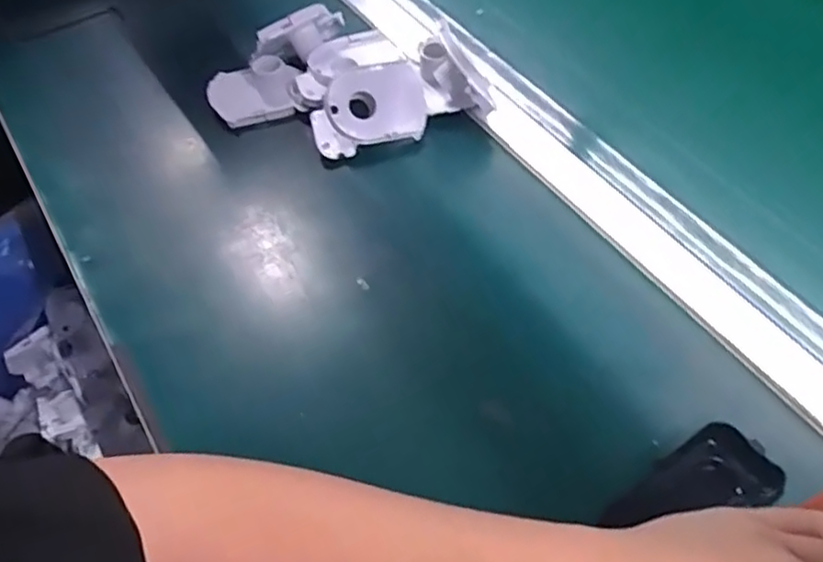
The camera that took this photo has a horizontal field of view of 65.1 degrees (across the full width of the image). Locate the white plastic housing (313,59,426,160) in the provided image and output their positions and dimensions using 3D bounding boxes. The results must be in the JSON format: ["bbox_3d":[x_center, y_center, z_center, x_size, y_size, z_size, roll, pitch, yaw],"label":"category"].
[{"bbox_3d":[-0.039,-0.148,0.559,0.099,0.025,0.066,-15,100,-12],"label":"white plastic housing"}]

